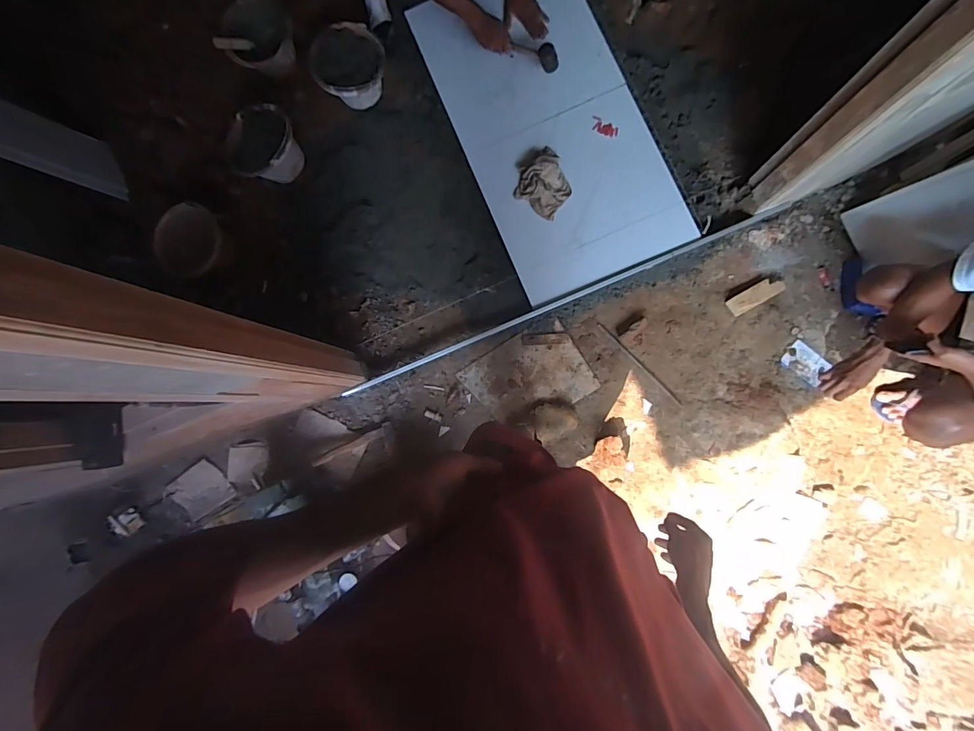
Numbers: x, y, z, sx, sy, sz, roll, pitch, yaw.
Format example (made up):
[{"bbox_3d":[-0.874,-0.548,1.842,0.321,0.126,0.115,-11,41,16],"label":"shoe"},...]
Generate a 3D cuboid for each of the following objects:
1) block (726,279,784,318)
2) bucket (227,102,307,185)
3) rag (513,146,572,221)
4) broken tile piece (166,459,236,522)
[{"bbox_3d":[0.874,-0.225,1.443,0.175,0.030,0.060,-30,84,3],"label":"block"},{"bbox_3d":[-0.756,-0.747,1.525,0.201,0.167,0.240,20,86,7],"label":"bucket"},{"bbox_3d":[0.196,-0.608,1.449,0.169,0.060,0.195,35,88,7],"label":"rag"},{"bbox_3d":[-0.930,0.406,1.443,0.141,0.017,0.159,-37,115,-21],"label":"broken tile piece"}]

